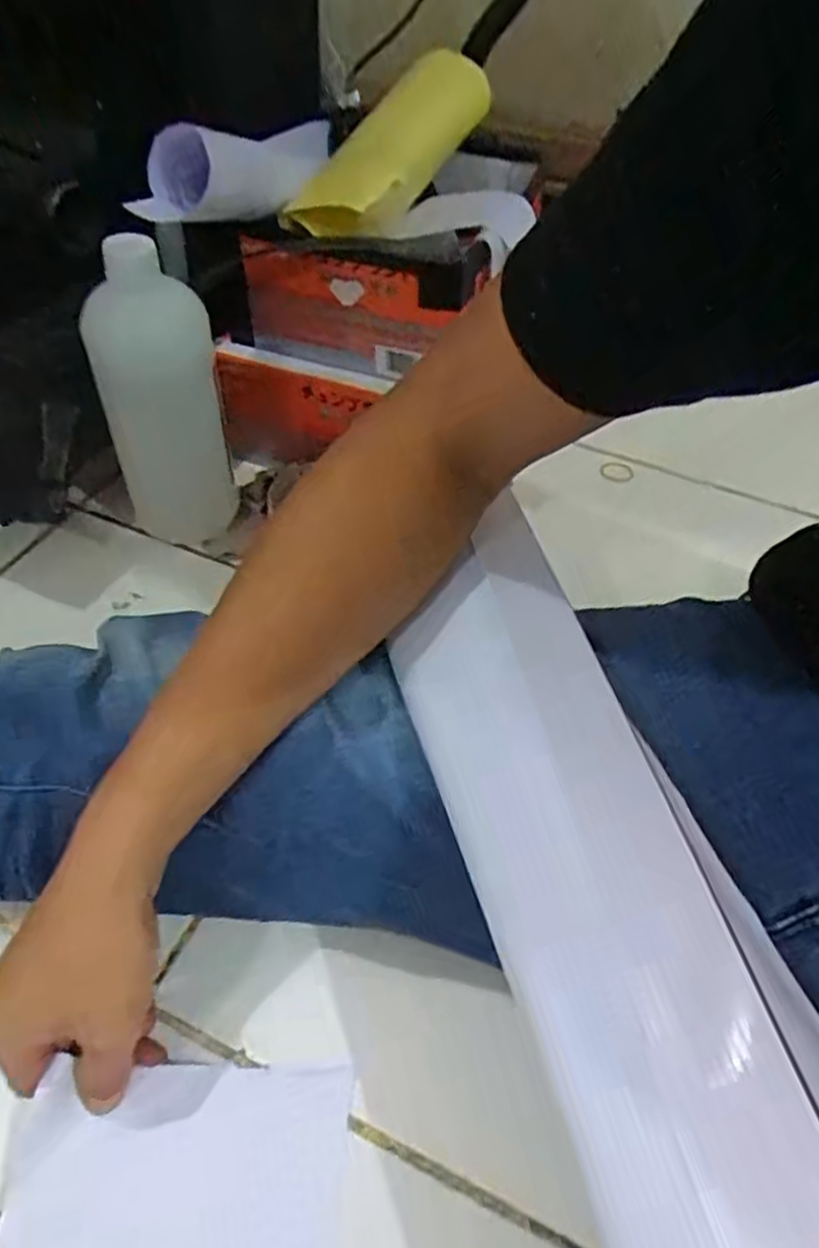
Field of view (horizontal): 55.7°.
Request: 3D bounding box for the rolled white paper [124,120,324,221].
[{"bbox_3d":[-0.127,-0.346,0.583,0.061,0.058,0.245,18,37,11],"label":"rolled white paper"}]

